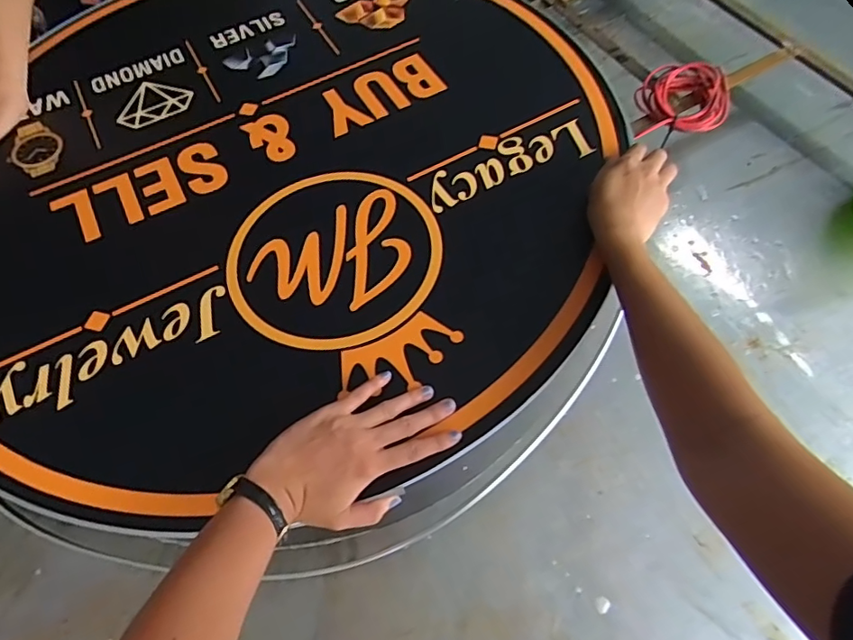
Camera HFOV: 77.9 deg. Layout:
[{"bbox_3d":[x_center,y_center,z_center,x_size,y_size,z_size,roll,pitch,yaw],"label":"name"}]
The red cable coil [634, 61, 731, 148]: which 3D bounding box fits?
[{"bbox_3d":[0.380,-0.326,0.779,0.132,0.056,0.117,11,62,9],"label":"red cable coil"}]

